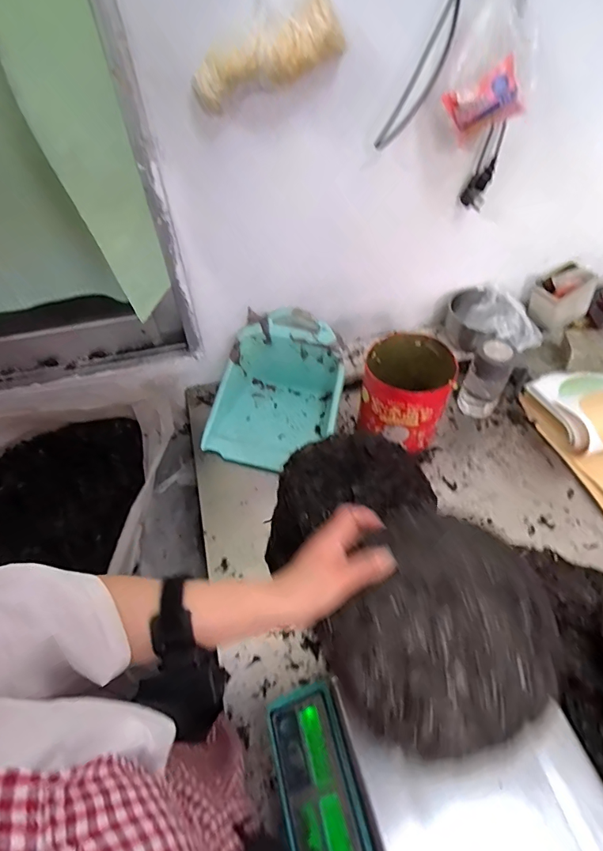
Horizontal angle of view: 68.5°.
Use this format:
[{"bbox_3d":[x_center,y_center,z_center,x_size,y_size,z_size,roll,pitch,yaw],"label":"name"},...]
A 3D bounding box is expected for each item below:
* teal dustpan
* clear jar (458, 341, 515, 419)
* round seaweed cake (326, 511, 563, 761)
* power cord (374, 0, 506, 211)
[{"bbox_3d":[-0.050,-0.074,0.892,0.239,0.156,0.270,12,53,12],"label":"teal dustpan"},{"bbox_3d":[0.371,-0.092,0.894,0.076,0.158,0.058,25,57,21],"label":"clear jar"},{"bbox_3d":[0.124,0.180,0.385,0.170,0.020,0.185,-3,62,6],"label":"round seaweed cake"},{"bbox_3d":[0.229,-0.542,0.661,0.236,0.433,0.032,-13,52,-8],"label":"power cord"}]

